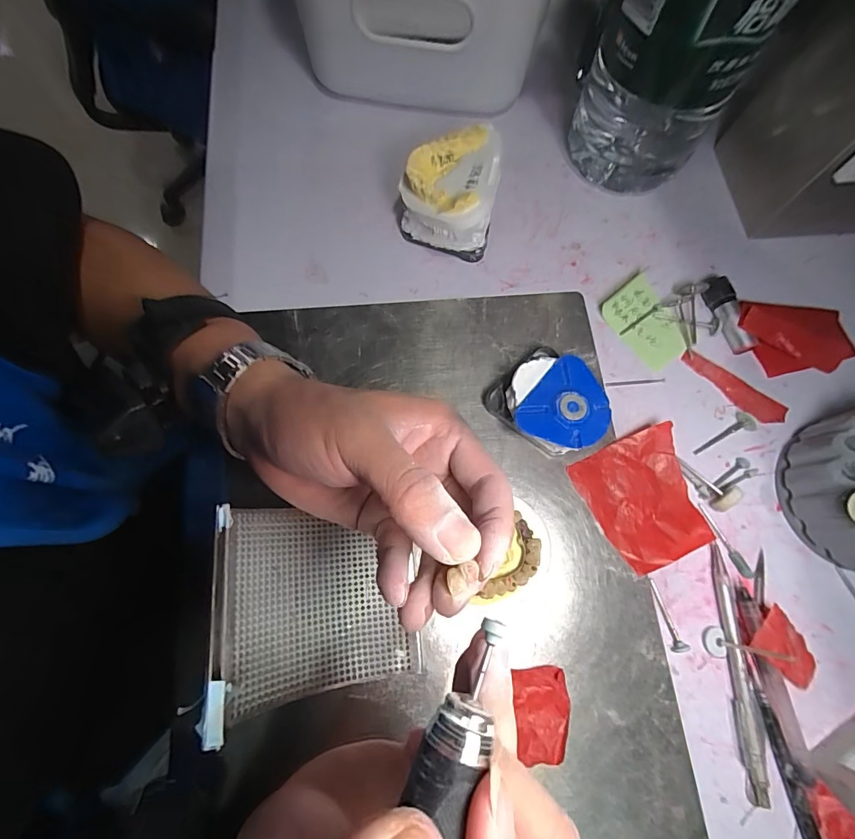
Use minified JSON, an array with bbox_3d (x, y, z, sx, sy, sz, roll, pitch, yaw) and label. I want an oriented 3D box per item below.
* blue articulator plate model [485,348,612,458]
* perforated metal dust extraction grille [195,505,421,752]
[{"bbox_3d":[0.084,-0.010,0.294,0.063,0.031,0.070,-38,78,-12],"label":"blue articulator plate model"},{"bbox_3d":[-0.061,0.097,0.235,0.111,0.030,0.096,5,70,-38],"label":"perforated metal dust extraction grille"}]

